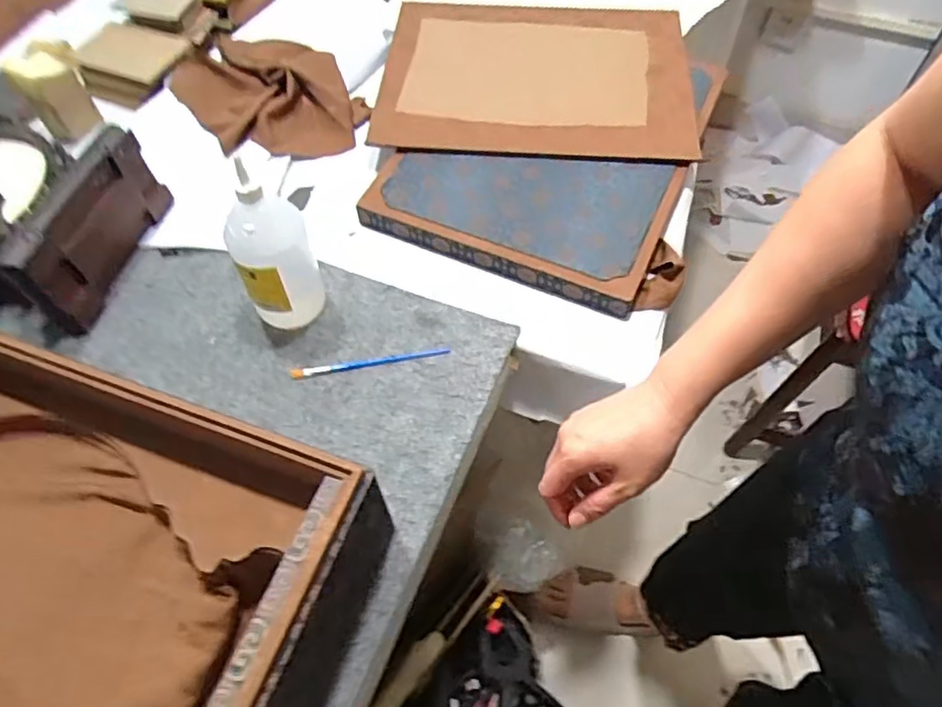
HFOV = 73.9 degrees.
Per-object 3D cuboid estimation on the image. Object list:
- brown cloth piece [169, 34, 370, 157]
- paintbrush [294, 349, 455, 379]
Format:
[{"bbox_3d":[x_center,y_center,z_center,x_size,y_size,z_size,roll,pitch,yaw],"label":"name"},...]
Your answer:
[{"bbox_3d":[-0.297,-0.392,0.955,0.236,0.095,0.224,-1,59,1],"label":"brown cloth piece"},{"bbox_3d":[-0.108,0.010,0.680,0.170,0.007,0.011,-9,60,-4],"label":"paintbrush"}]

